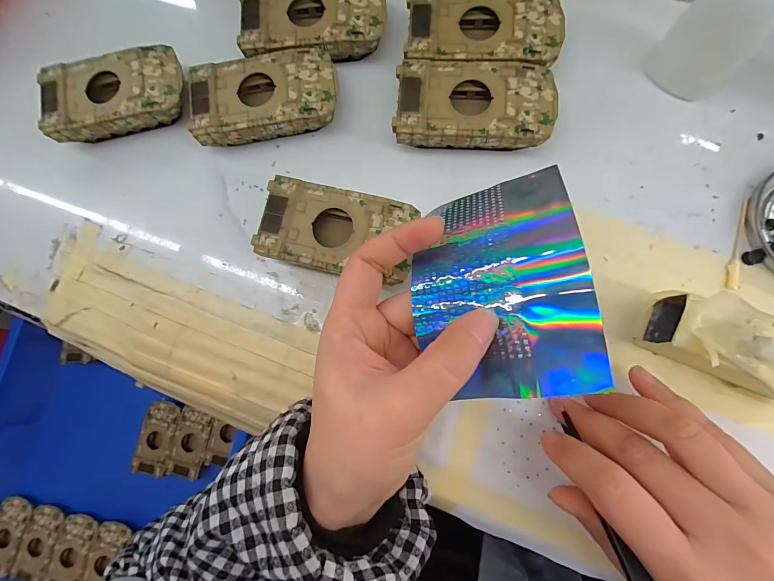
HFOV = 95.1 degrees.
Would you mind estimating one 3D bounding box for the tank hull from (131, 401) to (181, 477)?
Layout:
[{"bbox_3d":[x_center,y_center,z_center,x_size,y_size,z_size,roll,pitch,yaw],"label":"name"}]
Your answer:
[{"bbox_3d":[-0.324,0.209,0.499,0.049,0.014,0.100,12,83,7],"label":"tank hull"}]

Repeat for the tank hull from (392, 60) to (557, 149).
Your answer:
[{"bbox_3d":[0.055,-0.115,0.226,0.095,0.025,0.052,3,82,5],"label":"tank hull"}]

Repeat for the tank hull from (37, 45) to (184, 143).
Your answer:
[{"bbox_3d":[-0.186,-0.135,0.250,0.093,0.029,0.050,-11,81,3],"label":"tank hull"}]

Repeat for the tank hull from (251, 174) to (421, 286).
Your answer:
[{"bbox_3d":[-0.029,-0.035,0.223,0.093,0.026,0.050,13,83,7],"label":"tank hull"}]

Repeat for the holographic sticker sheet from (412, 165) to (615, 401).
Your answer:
[{"bbox_3d":[0.051,-0.008,0.166,0.073,0.021,0.110,-9,68,19],"label":"holographic sticker sheet"}]

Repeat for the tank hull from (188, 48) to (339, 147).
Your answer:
[{"bbox_3d":[-0.080,-0.128,0.240,0.094,0.026,0.051,-7,81,4],"label":"tank hull"}]

